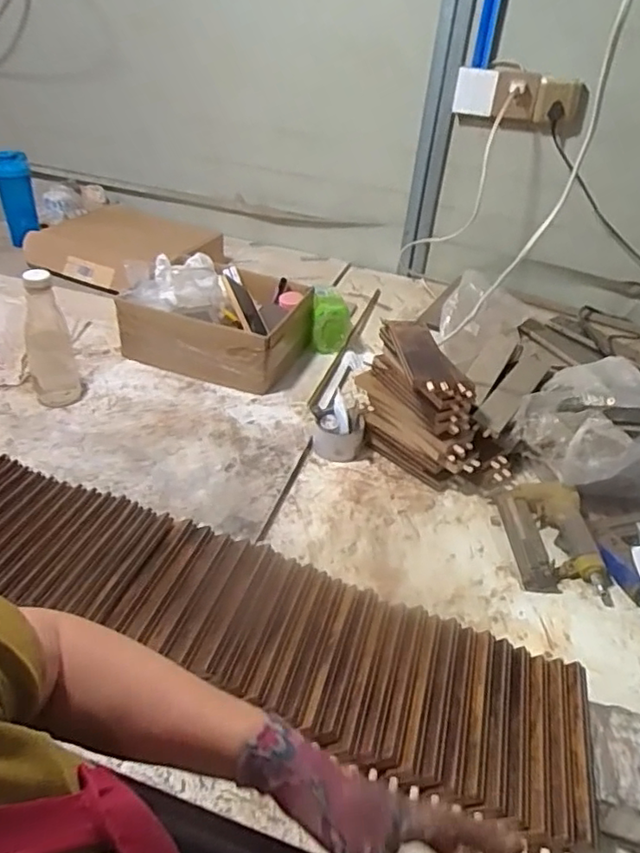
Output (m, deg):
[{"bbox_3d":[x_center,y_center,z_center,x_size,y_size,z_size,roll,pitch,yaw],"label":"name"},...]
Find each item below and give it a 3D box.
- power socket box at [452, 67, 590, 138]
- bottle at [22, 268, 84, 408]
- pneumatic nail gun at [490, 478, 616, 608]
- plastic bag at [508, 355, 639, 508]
[{"bbox_3d":[0.434,-0.705,1.297,0.278,0.106,0.047,15,37,12],"label":"power socket box"},{"bbox_3d":[-0.445,-0.146,0.979,0.072,0.220,0.089,-13,41,-24],"label":"bottle"},{"bbox_3d":[0.330,0.152,0.864,0.116,0.043,0.194,2,37,-6],"label":"pneumatic nail gun"},{"bbox_3d":[0.473,0.014,0.981,0.267,0.128,0.283,28,42,27],"label":"plastic bag"}]

